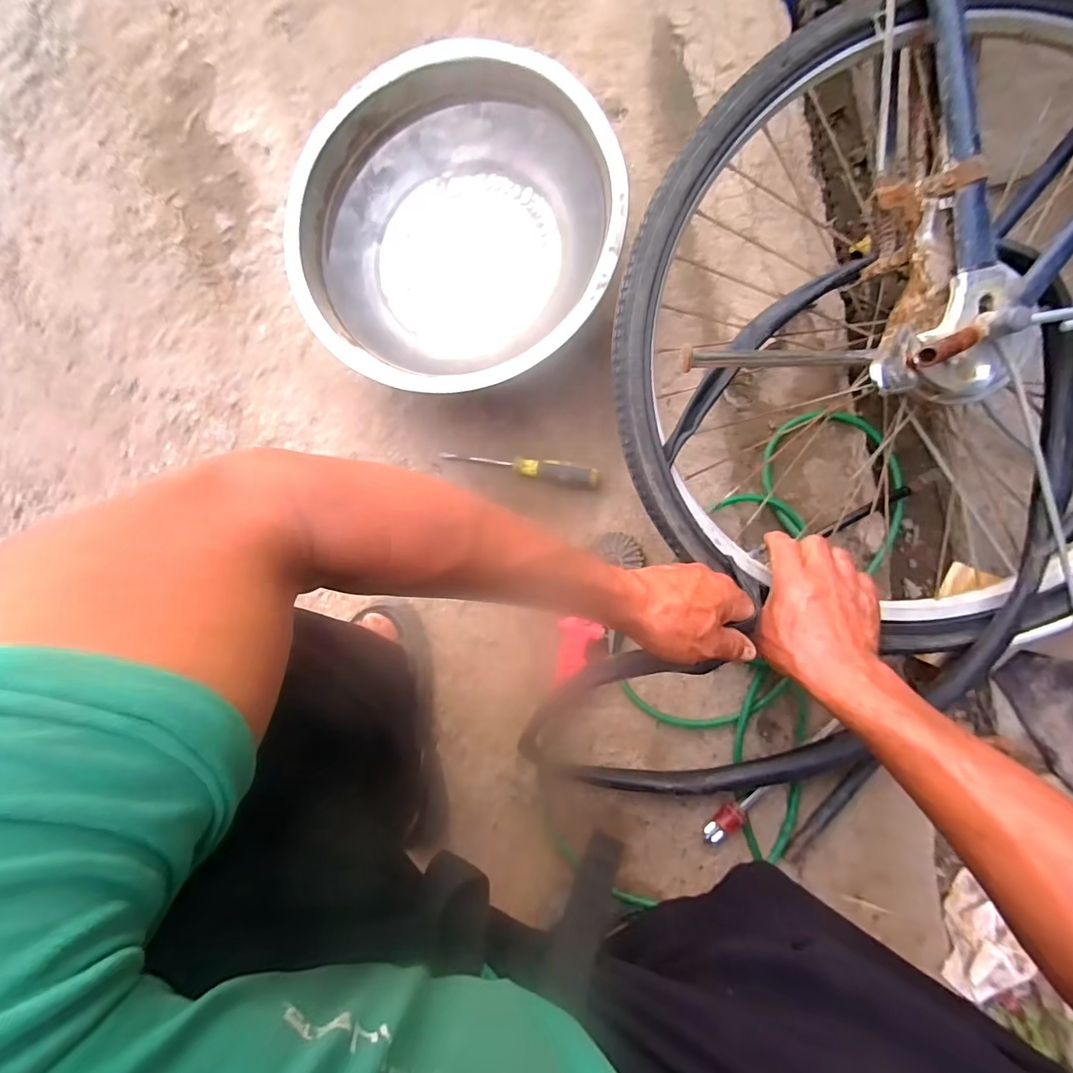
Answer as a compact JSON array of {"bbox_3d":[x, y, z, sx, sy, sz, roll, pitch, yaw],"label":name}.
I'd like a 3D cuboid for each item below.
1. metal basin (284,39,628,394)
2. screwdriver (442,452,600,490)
[{"bbox_3d":[-0.086,-0.342,0.579,0.359,0.108,0.339,-1,87,9],"label":"metal basin"},{"bbox_3d":[-0.022,-0.084,0.596,0.196,0.030,0.026,12,89,10],"label":"screwdriver"}]

